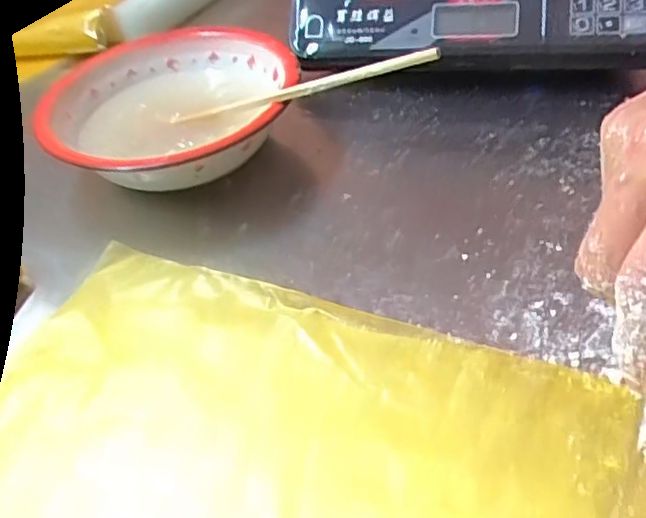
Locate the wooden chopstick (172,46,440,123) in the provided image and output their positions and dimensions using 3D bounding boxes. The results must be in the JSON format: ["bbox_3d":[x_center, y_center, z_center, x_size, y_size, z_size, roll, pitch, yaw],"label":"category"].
[{"bbox_3d":[-0.021,-0.100,0.385,0.200,0.008,0.009,-3,39,38],"label":"wooden chopstick"}]

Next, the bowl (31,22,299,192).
[{"bbox_3d":[-0.104,-0.100,0.441,0.164,0.052,0.168,-4,44,3],"label":"bowl"}]

